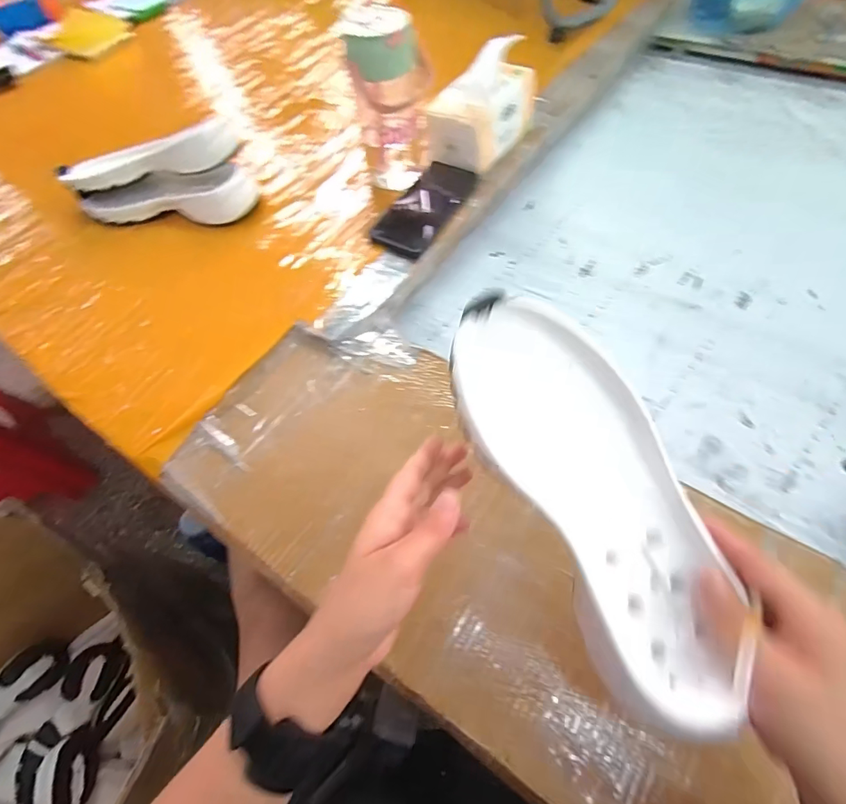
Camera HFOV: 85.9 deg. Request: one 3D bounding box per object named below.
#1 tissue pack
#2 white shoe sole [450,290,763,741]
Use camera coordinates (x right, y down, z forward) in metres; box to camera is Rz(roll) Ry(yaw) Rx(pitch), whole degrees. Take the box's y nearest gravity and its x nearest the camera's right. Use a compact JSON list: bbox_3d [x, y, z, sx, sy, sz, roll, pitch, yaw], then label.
[{"bbox_3d":[0.081,-0.401,0.604,0.090,0.114,0.152,24,64,18],"label":"tissue pack"},{"bbox_3d":[0.098,0.049,0.264,0.089,0.035,0.252,-23,79,-12],"label":"white shoe sole"}]

